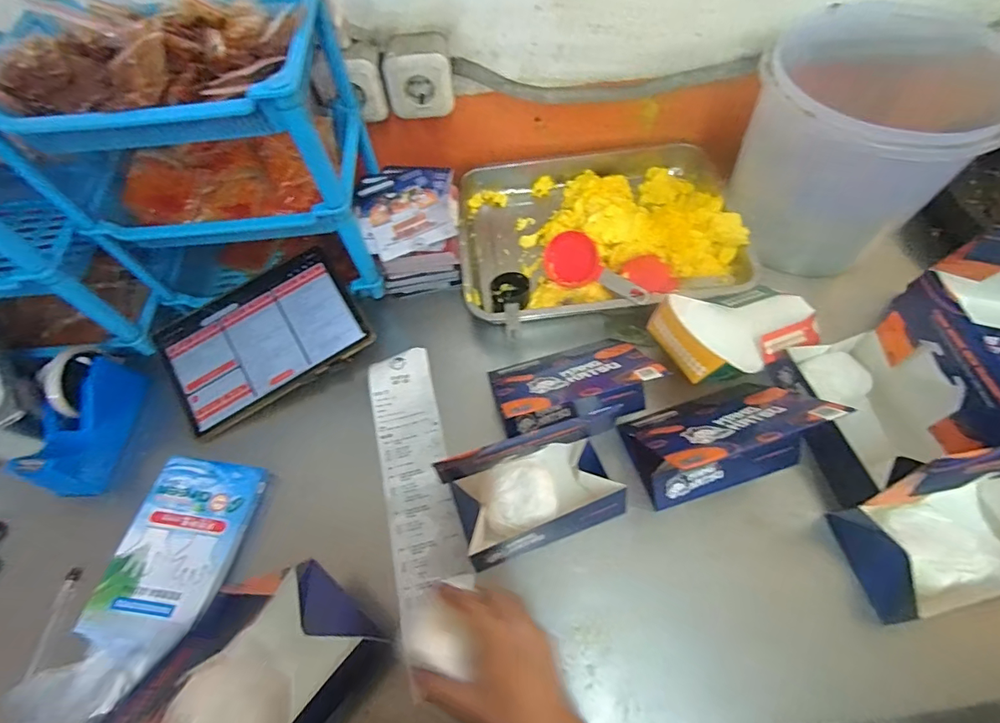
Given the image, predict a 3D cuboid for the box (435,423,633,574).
[{"bbox_3d":[0.035,0.121,0.477,0.167,0.148,0.095,-21,61,-8],"label":"box"}]

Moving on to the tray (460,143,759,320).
[{"bbox_3d":[0.140,-0.202,0.701,0.383,0.068,0.303,-5,60,1],"label":"tray"}]

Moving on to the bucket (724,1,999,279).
[{"bbox_3d":[0.445,-0.278,0.631,0.239,0.242,0.239,19,63,14],"label":"bucket"}]

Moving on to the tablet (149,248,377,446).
[{"bbox_3d":[-0.319,-0.029,0.637,0.256,0.018,0.171,-33,77,-6],"label":"tablet"}]

